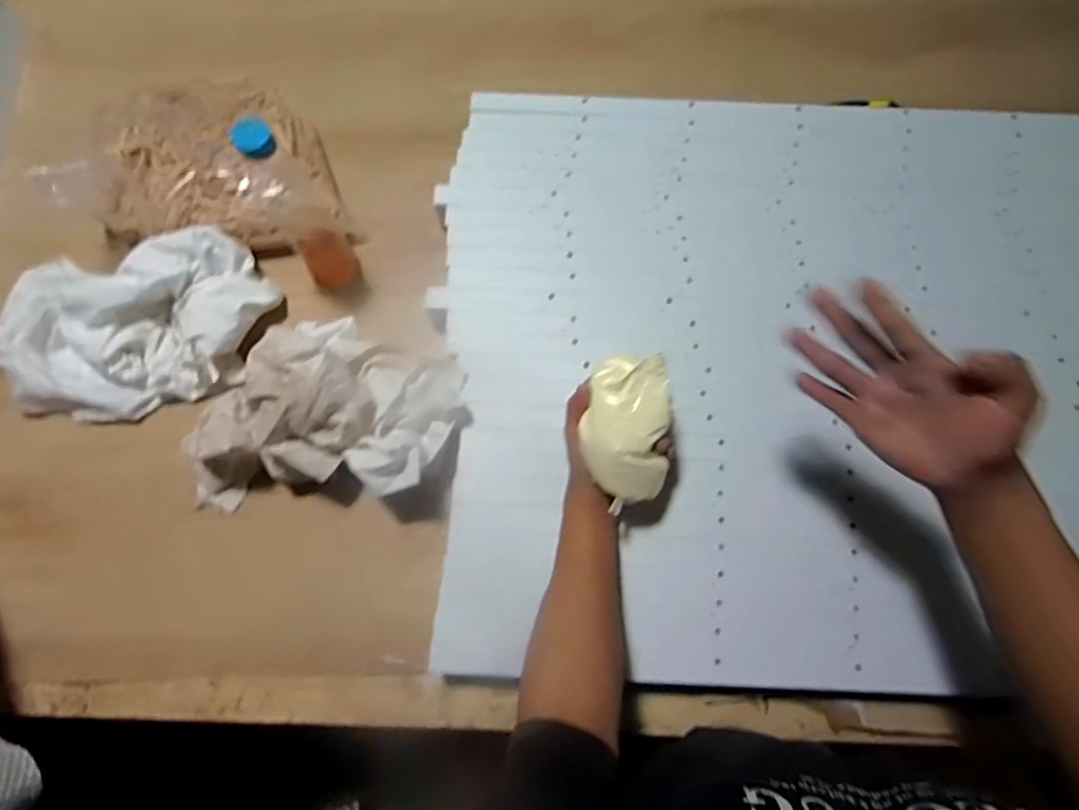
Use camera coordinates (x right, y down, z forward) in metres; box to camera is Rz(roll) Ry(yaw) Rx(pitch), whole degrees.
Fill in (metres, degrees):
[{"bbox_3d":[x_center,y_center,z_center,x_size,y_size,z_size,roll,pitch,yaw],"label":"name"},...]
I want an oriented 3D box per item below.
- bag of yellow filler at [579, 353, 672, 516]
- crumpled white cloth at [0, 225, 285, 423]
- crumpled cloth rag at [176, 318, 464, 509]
[{"bbox_3d":[0.079,0.022,0.487,0.070,0.048,0.120,-3,90,-1],"label":"bag of yellow filler"},{"bbox_3d":[-0.454,-0.086,0.599,0.293,0.074,0.191,-1,76,0],"label":"crumpled white cloth"},{"bbox_3d":[-0.218,0.000,0.558,0.283,0.113,0.184,-3,76,-1],"label":"crumpled cloth rag"}]

